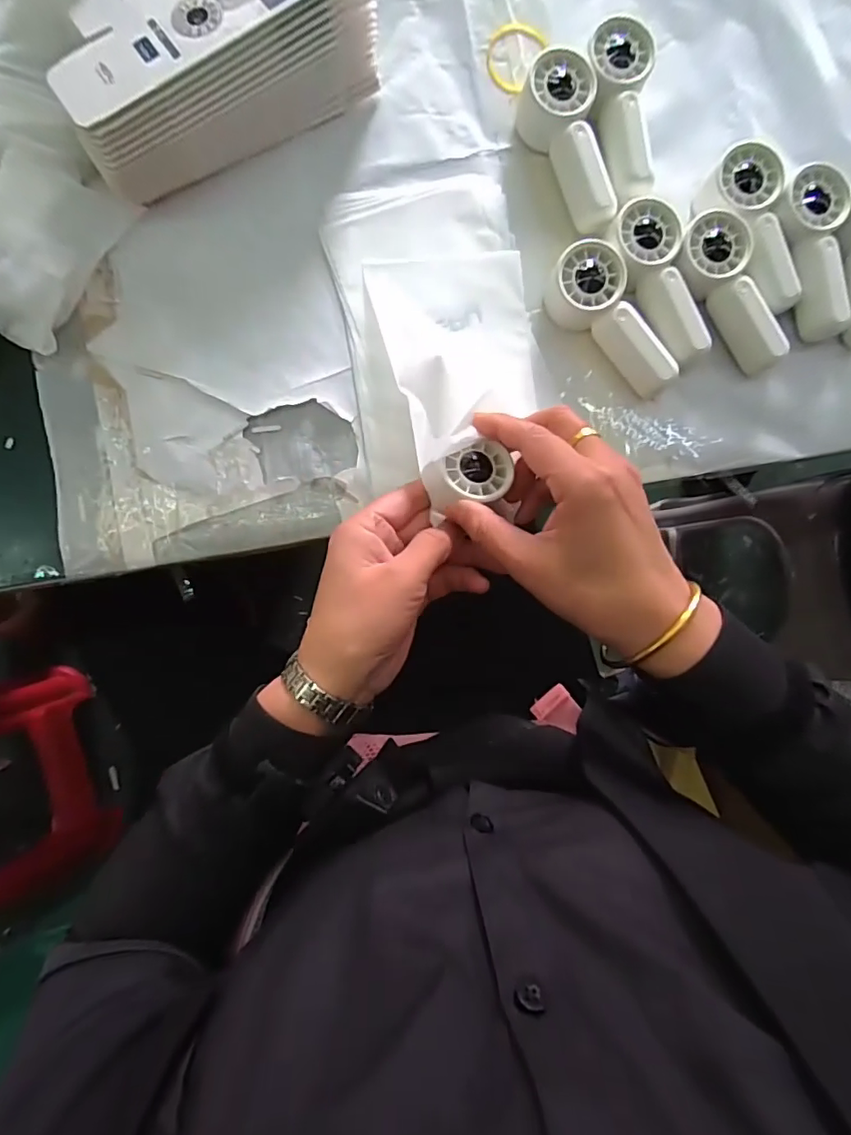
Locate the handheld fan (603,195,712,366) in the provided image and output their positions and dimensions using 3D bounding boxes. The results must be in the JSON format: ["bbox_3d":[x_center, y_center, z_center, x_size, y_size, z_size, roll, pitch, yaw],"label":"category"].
[{"bbox_3d":[0.158,-0.192,0.366,0.045,0.030,0.108,-21,89,-4],"label":"handheld fan"}]

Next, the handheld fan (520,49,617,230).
[{"bbox_3d":[0.098,-0.291,0.368,0.046,0.030,0.117,-13,88,-4],"label":"handheld fan"}]

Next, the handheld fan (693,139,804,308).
[{"bbox_3d":[0.223,-0.230,0.369,0.046,0.032,0.110,-13,88,-4],"label":"handheld fan"}]

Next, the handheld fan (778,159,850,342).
[{"bbox_3d":[0.266,-0.217,0.371,0.046,0.032,0.109,-3,88,-3],"label":"handheld fan"}]

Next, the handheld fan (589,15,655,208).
[{"bbox_3d":[0.132,-0.310,0.368,0.041,0.034,0.114,0,87,-3],"label":"handheld fan"}]

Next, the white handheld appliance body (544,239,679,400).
[{"bbox_3d":[0.125,-0.164,0.360,0.042,0.029,0.108,-32,90,-4],"label":"white handheld appliance body"}]

